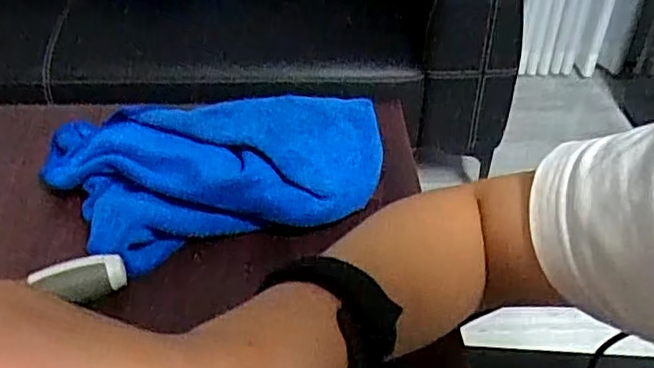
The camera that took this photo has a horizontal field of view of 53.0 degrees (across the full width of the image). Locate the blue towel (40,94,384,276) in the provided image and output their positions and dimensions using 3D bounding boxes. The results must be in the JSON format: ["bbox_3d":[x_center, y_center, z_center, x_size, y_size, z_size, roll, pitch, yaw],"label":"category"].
[{"bbox_3d":[-0.085,-0.004,0.464,0.251,0.063,0.121,1,40,0],"label":"blue towel"}]

